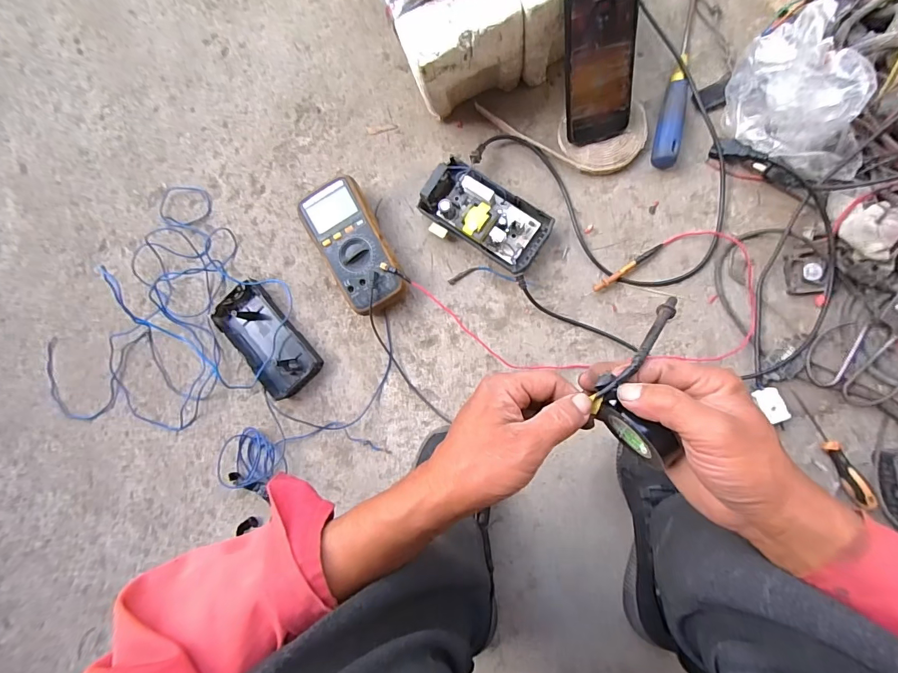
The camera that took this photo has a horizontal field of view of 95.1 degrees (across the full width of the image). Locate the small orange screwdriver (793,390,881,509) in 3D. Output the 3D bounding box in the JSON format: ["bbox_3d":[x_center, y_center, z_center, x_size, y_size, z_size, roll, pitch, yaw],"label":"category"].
[{"bbox_3d":[0.462,0.133,0.491,0.024,0.022,0.145,-23,87,5],"label":"small orange screwdriver"}]

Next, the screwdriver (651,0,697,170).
[{"bbox_3d":[0.295,-0.333,0.521,0.032,0.031,0.233,13,90,6],"label":"screwdriver"}]

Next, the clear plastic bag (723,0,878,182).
[{"bbox_3d":[0.401,-0.256,0.472,0.085,0.106,0.175,-38,85,4],"label":"clear plastic bag"}]

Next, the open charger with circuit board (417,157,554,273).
[{"bbox_3d":[0.049,-0.159,0.541,0.166,0.053,0.089,35,93,6],"label":"open charger with circuit board"}]

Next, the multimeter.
[{"bbox_3d":[-0.127,-0.121,0.568,0.088,0.050,0.180,-29,87,8],"label":"multimeter"}]

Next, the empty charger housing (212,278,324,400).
[{"bbox_3d":[-0.261,0.004,0.592,0.089,0.032,0.166,-38,85,4],"label":"empty charger housing"}]

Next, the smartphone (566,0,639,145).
[{"bbox_3d":[0.175,-0.307,0.473,0.077,0.165,0.008,-14,46,6],"label":"smartphone"}]

